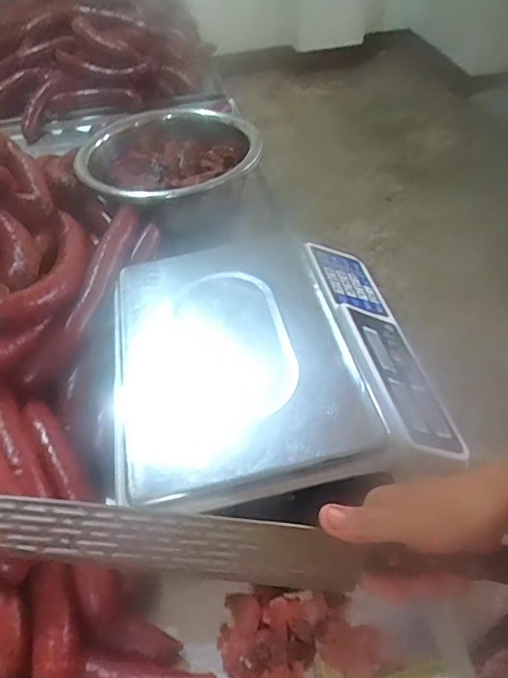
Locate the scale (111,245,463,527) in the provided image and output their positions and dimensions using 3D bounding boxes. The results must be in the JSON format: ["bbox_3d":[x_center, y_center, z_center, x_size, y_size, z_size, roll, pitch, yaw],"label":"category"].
[{"bbox_3d":[0.016,0.009,0.562,0.331,0.076,0.341,-11,47,-7],"label":"scale"}]

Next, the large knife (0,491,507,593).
[{"bbox_3d":[0.001,0.126,0.310,0.406,0.038,0.024,13,44,-17],"label":"large knife"}]

